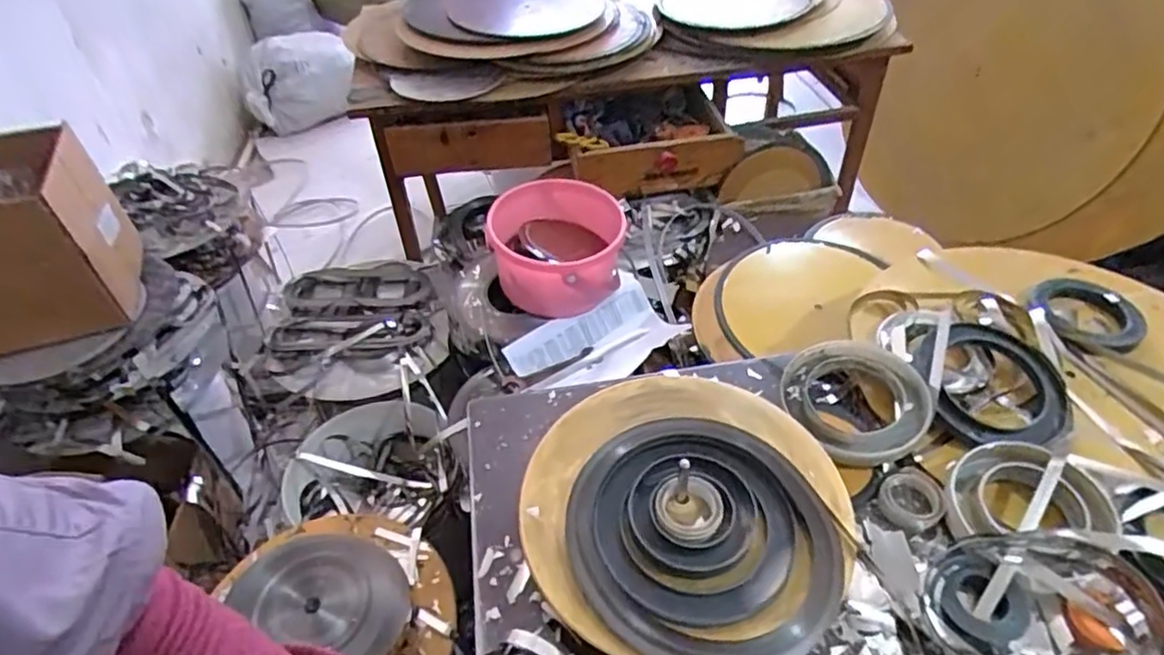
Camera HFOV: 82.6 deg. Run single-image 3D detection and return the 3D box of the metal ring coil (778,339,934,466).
[{"bbox_3d":[0.285,0.075,0.689,0.134,0.037,0.138,-2,43,2],"label":"metal ring coil"}]

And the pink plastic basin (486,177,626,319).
[{"bbox_3d":[-0.041,-0.124,1.053,0.197,0.150,0.200,-2,43,2],"label":"pink plastic basin"}]

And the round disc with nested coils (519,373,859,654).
[{"bbox_3d":[0.093,0.152,0.591,0.273,0.027,0.284,-2,43,2],"label":"round disc with nested coils"}]

